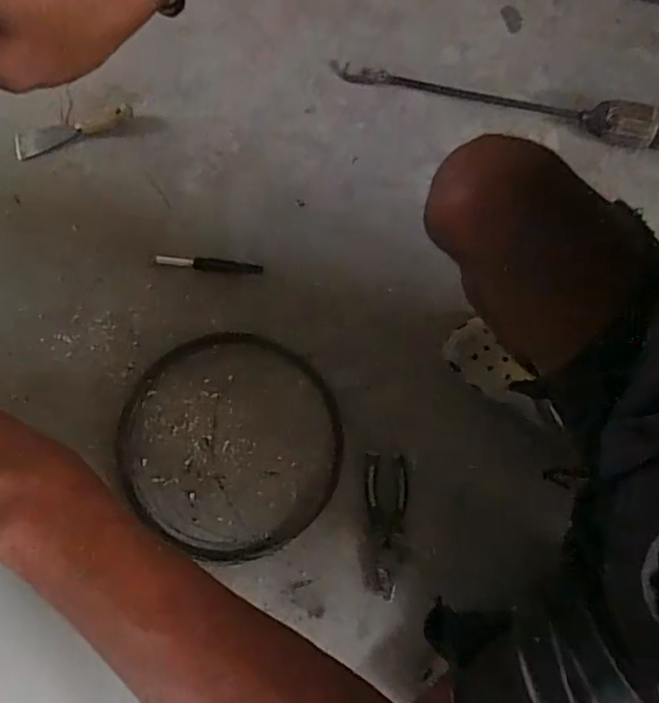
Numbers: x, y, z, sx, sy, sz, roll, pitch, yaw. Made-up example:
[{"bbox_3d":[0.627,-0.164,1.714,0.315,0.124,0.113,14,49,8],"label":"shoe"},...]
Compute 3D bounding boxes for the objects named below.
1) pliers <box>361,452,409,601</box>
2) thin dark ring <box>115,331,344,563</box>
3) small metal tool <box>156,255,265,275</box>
[{"bbox_3d":[0.069,0.216,0.729,0.052,0.010,0.170,3,76,2],"label":"pliers"},{"bbox_3d":[-0.130,0.113,0.762,0.294,0.013,0.281,0,76,1],"label":"thin dark ring"},{"bbox_3d":[-0.170,-0.123,0.822,0.146,0.014,0.020,4,76,2],"label":"small metal tool"}]

